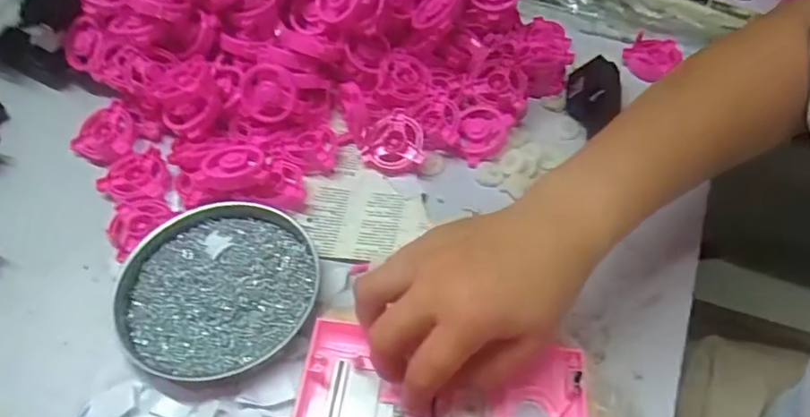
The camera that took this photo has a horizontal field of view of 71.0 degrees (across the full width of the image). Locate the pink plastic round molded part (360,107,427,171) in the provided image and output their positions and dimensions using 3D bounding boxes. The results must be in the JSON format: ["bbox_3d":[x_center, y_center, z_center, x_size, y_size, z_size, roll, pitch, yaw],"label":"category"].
[{"bbox_3d":[-0.011,-0.059,0.483,0.051,0.008,0.053,-3,75,10],"label":"pink plastic round molded part"}]

